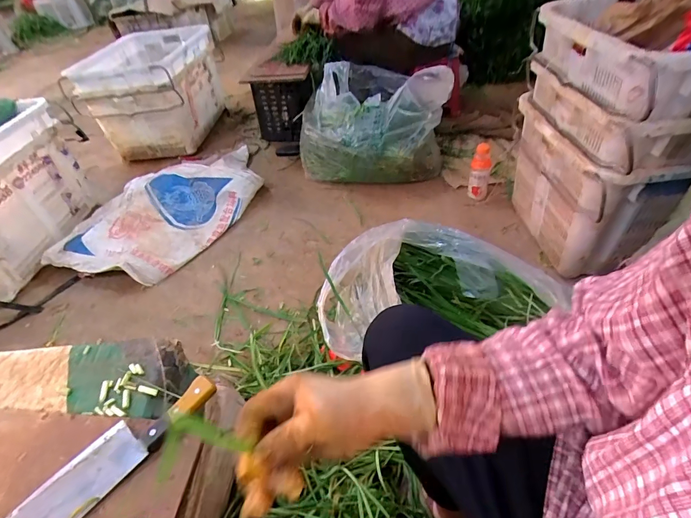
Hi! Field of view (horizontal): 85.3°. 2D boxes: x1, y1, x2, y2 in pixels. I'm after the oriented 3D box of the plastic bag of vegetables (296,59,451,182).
[{"bbox_3d":[0.113,-0.561,1.497,0.554,0.329,0.479,8,46,16],"label":"plastic bag of vegetables"}]

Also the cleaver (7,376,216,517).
[{"bbox_3d":[-0.278,0.233,0.431,0.072,0.025,0.269,31,56,33],"label":"cleaver"}]

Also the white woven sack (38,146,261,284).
[{"bbox_3d":[-0.656,-0.235,1.443,0.567,0.131,0.800,11,47,19],"label":"white woven sack"}]

